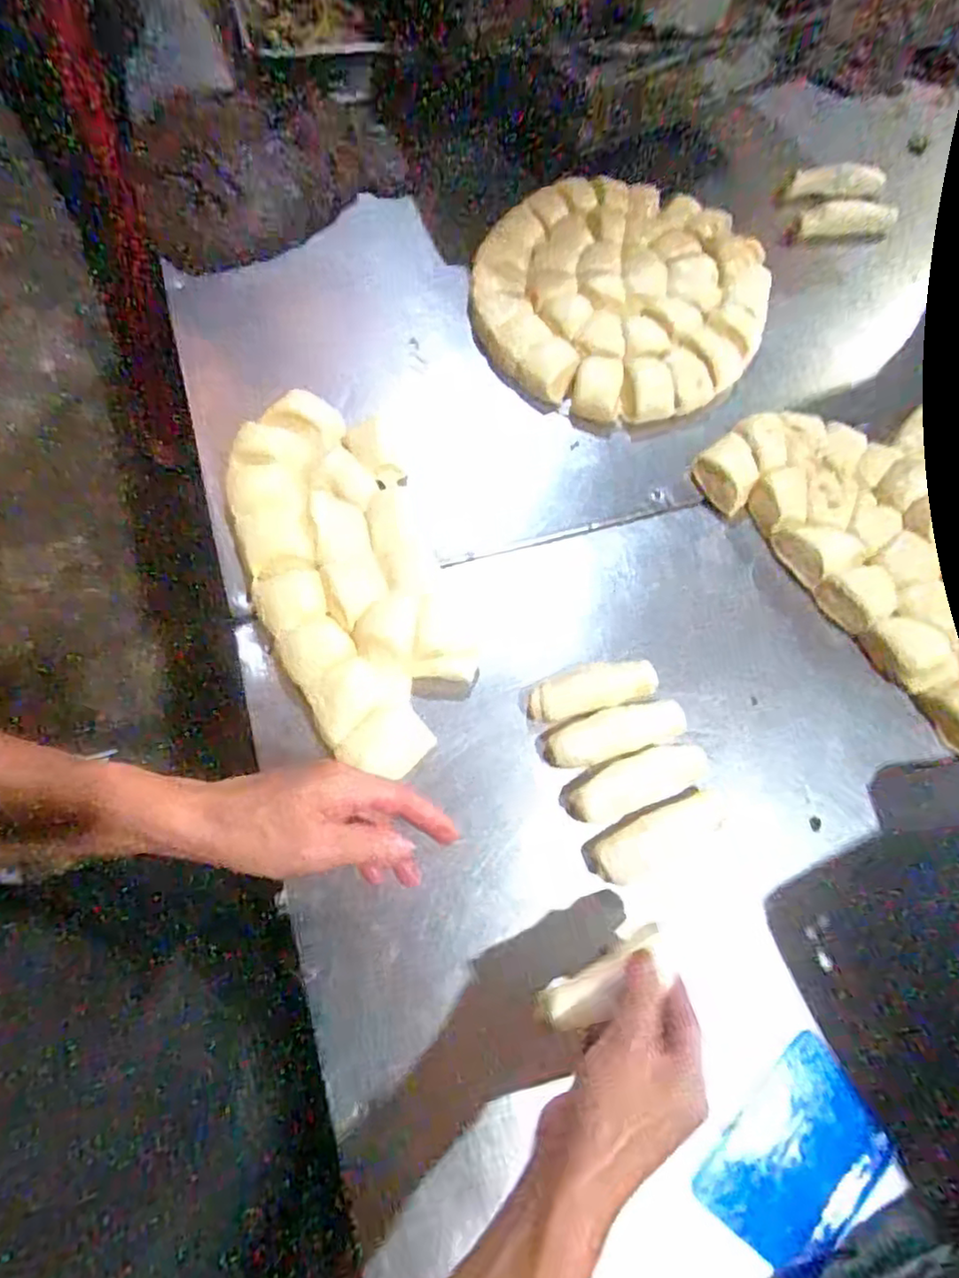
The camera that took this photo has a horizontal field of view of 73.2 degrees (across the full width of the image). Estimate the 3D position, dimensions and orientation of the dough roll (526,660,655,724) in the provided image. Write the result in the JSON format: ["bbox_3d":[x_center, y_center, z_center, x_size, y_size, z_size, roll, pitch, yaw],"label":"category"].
[{"bbox_3d":[0.087,0.040,0.511,0.098,0.027,0.036,-13,67,-7],"label":"dough roll"}]

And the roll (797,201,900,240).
[{"bbox_3d":[0.425,-0.484,0.745,0.102,0.023,0.033,4,65,14],"label":"roll"}]

